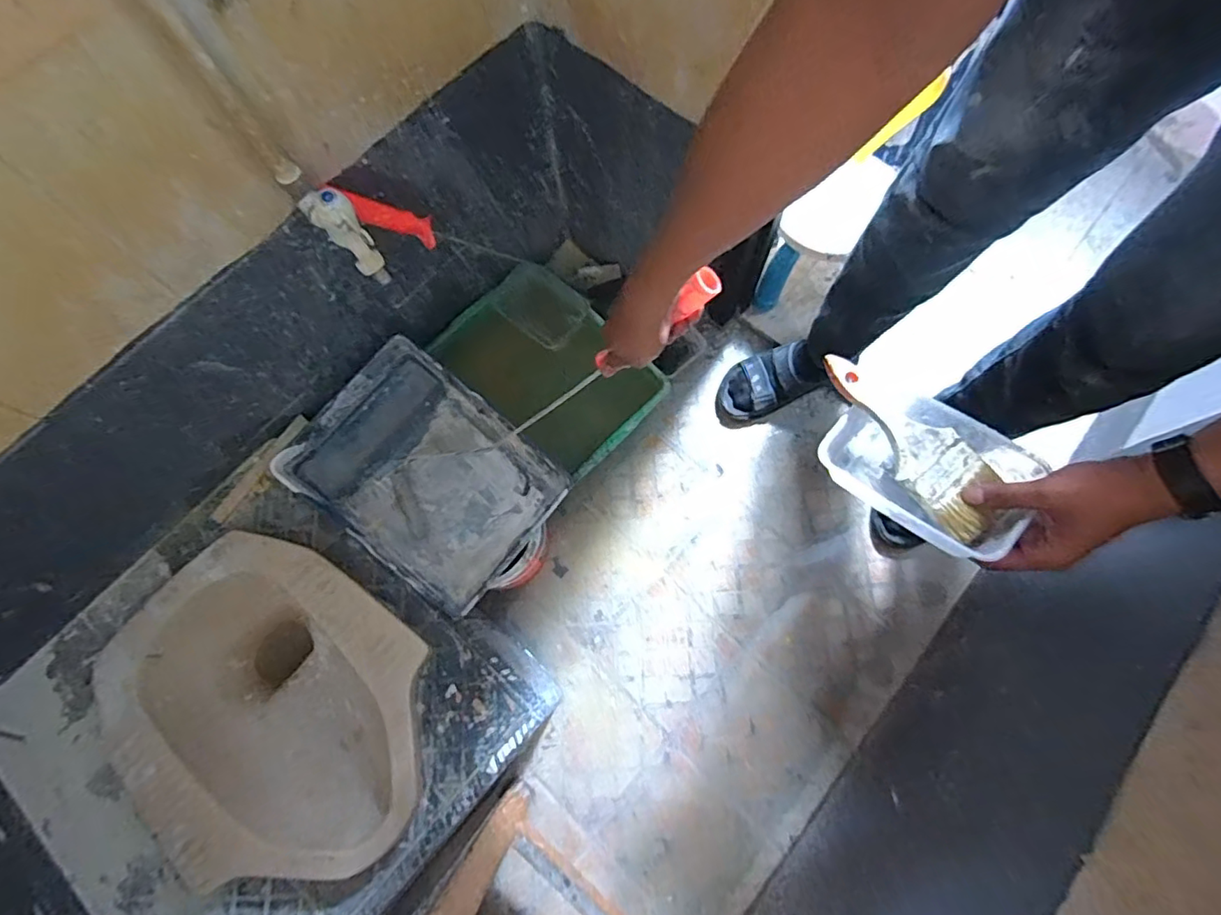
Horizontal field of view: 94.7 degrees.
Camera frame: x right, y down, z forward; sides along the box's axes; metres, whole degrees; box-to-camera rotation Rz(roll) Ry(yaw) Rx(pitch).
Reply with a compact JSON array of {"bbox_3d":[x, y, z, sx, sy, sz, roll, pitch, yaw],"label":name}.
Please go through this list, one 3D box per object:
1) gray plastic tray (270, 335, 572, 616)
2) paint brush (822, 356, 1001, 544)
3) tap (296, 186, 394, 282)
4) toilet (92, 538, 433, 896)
[{"bbox_3d":[-0.271,0.026,0.852,0.345,0.095,0.278,37,78,11],"label":"gray plastic tray"},{"bbox_3d":[0.286,-0.021,0.538,0.071,0.020,0.205,-32,75,-7],"label":"paint brush"},{"bbox_3d":[-0.313,-0.270,0.643,0.123,0.107,0.033,42,79,12],"label":"tap"},{"bbox_3d":[-0.459,0.355,0.821,0.460,0.185,0.365,43,79,13],"label":"toilet"}]

